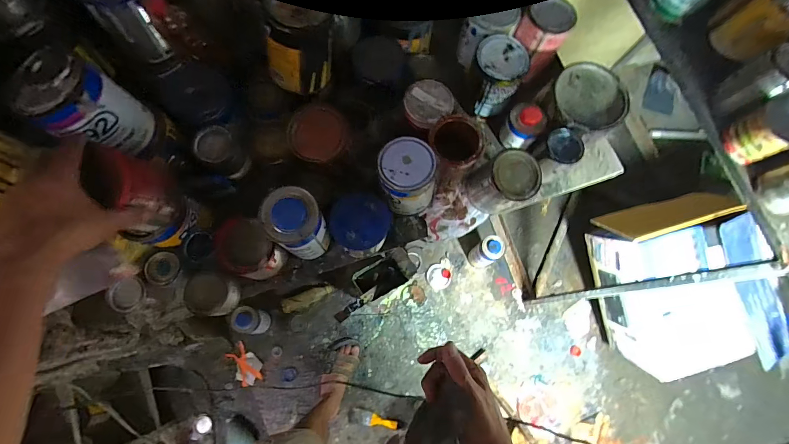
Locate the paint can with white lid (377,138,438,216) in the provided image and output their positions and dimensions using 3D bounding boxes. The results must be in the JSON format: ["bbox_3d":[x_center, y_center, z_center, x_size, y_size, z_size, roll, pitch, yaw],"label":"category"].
[{"bbox_3d":[0.024,-0.082,0.665,0.103,0.120,0.102,1,73,-4],"label":"paint can with white lid"}]

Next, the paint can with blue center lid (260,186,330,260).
[{"bbox_3d":[-0.152,0.009,0.572,0.087,0.134,0.082,-19,76,-9],"label":"paint can with blue center lid"}]

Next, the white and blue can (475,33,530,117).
[{"bbox_3d":[0.205,-0.297,0.735,0.099,0.116,0.102,19,73,2],"label":"white and blue can"}]

